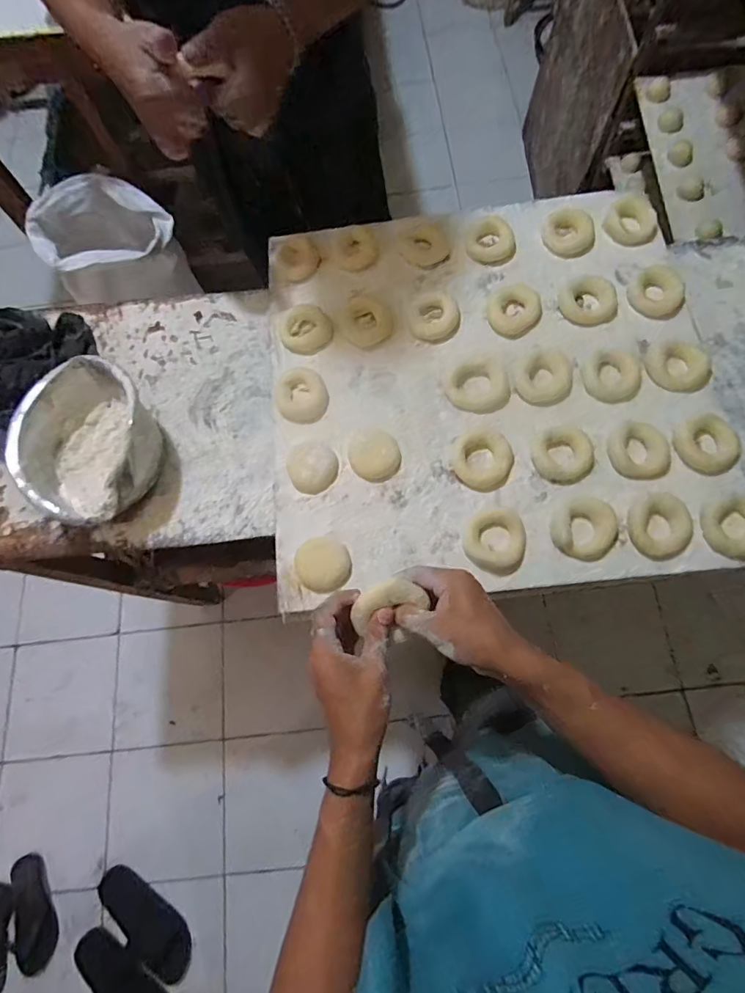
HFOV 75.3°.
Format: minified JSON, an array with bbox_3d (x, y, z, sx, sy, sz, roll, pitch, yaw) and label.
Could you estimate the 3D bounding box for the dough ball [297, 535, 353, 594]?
[{"bbox_3d":[-0.057,0.080,0.564,0.062,0.032,0.060,-1,72,4],"label":"dough ball"}]

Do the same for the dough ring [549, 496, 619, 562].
[{"bbox_3d":[0.249,0.038,0.563,0.073,0.019,0.071,-1,72,4],"label":"dough ring"}]

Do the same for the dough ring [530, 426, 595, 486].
[{"bbox_3d":[0.238,-0.051,0.603,0.072,0.014,0.070,-1,73,2],"label":"dough ring"}]

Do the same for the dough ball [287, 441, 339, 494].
[{"bbox_3d":[-0.074,-0.036,0.605,0.062,0.027,0.058,-1,73,2],"label":"dough ball"}]

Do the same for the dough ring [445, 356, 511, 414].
[{"bbox_3d":[0.139,-0.144,0.636,0.079,0.016,0.075,-1,73,2],"label":"dough ring"}]

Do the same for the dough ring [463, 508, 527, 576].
[{"bbox_3d":[0.145,0.052,0.572,0.070,0.015,0.075,-1,73,2],"label":"dough ring"}]

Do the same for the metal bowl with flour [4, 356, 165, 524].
[{"bbox_3d":[-0.354,-0.066,0.620,0.172,0.102,0.181,27,76,10],"label":"metal bowl with flour"}]

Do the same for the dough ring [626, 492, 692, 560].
[{"bbox_3d":[0.335,0.034,0.559,0.072,0.016,0.073,-1,72,4],"label":"dough ring"}]

